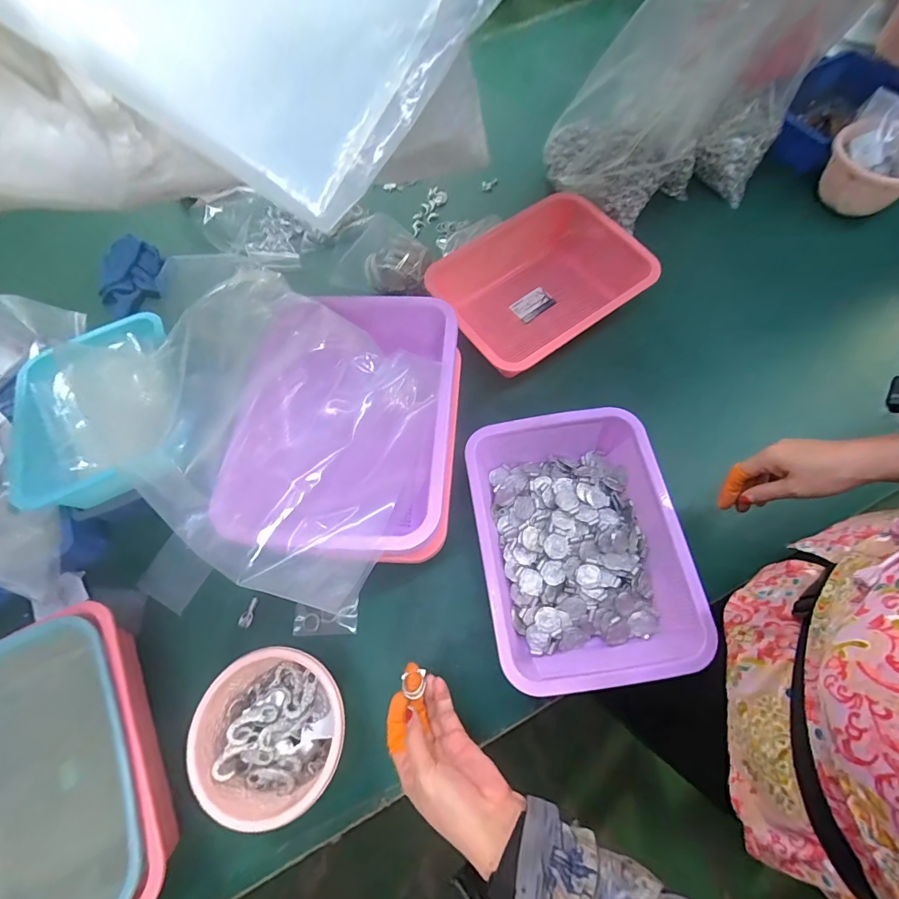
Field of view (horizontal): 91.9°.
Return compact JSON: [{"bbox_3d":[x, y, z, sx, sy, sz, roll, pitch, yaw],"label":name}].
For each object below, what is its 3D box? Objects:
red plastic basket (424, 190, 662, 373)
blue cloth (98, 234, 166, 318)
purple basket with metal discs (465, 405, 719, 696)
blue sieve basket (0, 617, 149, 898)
[{"bbox_3d":[0.145,-0.256,0.704,0.322,0.110,0.237,-31,69,-9],"label":"red plastic basket"},{"bbox_3d":[-0.566,-0.305,0.765,0.098,0.055,0.119,-5,67,2],"label":"blue cloth"},{"bbox_3d":[0.153,0.113,0.540,0.228,0.098,0.306,-9,67,0],"label":"purple basket with metal discs"},{"bbox_3d":[-0.434,0.349,0.458,0.209,0.089,0.298,-27,69,-8],"label":"blue sieve basket"}]

